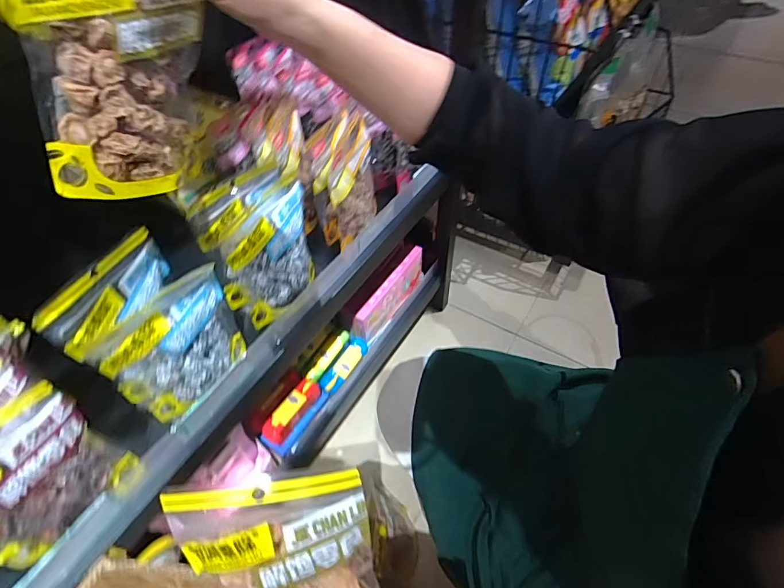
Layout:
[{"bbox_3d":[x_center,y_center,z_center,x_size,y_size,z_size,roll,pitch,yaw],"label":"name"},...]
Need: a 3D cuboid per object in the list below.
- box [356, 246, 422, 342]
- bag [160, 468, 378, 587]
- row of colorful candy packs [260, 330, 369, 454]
[{"bbox_3d":[-0.001,0.000,0.798,0.028,0.076,0.196,25,55,20],"label":"box"},{"bbox_3d":[-0.068,0.178,0.274,0.114,0.146,0.019,-8,19,-2],"label":"bag"},{"bbox_3d":[-0.119,0.146,0.684,0.056,0.058,0.210,29,57,23],"label":"row of colorful candy packs"}]

